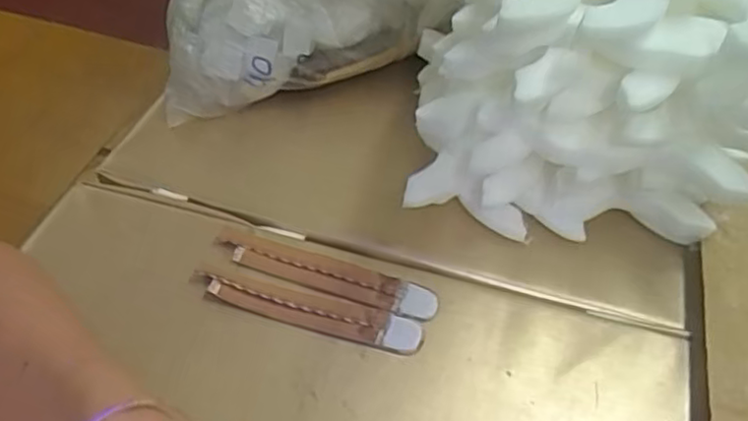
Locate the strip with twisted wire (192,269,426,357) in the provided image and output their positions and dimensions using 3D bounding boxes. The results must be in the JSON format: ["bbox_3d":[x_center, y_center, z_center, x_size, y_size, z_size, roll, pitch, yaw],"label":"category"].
[{"bbox_3d":[-0.043,0.061,0.427,0.146,0.008,0.025,13,48,11],"label":"strip with twisted wire"}]

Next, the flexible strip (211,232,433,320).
[{"bbox_3d":[-0.031,0.042,0.448,0.147,0.009,0.026,13,48,11],"label":"flexible strip"}]

